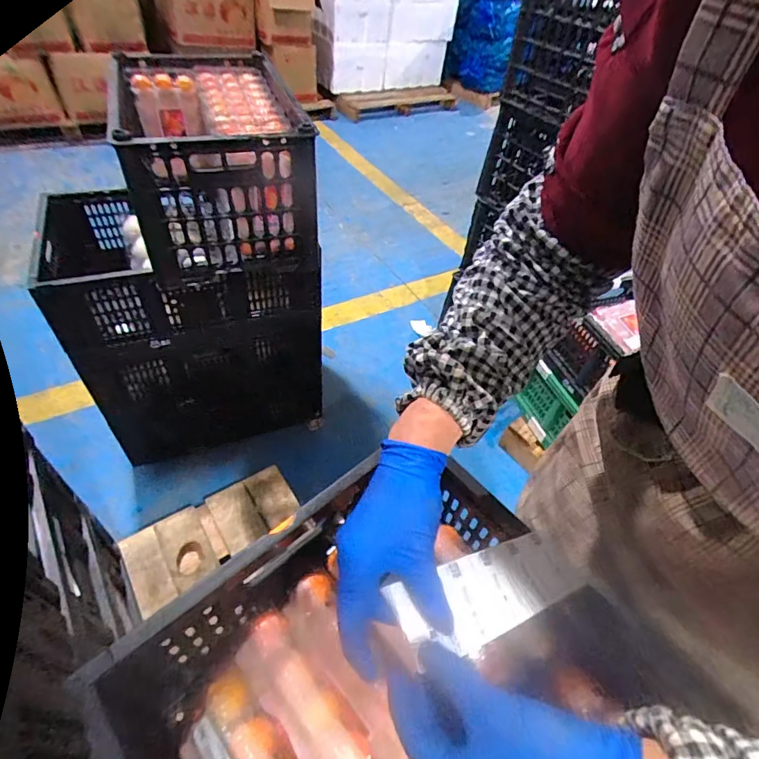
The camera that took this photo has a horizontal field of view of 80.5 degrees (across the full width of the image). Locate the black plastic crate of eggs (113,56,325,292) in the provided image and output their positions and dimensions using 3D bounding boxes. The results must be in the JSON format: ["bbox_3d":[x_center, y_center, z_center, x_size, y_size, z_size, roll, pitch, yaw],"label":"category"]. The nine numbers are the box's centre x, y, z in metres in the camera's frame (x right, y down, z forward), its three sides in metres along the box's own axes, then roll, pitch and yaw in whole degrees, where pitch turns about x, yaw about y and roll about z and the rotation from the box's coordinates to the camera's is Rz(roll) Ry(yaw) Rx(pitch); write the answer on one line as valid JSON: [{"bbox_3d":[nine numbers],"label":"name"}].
[{"bbox_3d":[-0.348,-0.437,0.942,0.324,0.291,0.405,-17,52,-21],"label":"black plastic crate of eggs"}]

